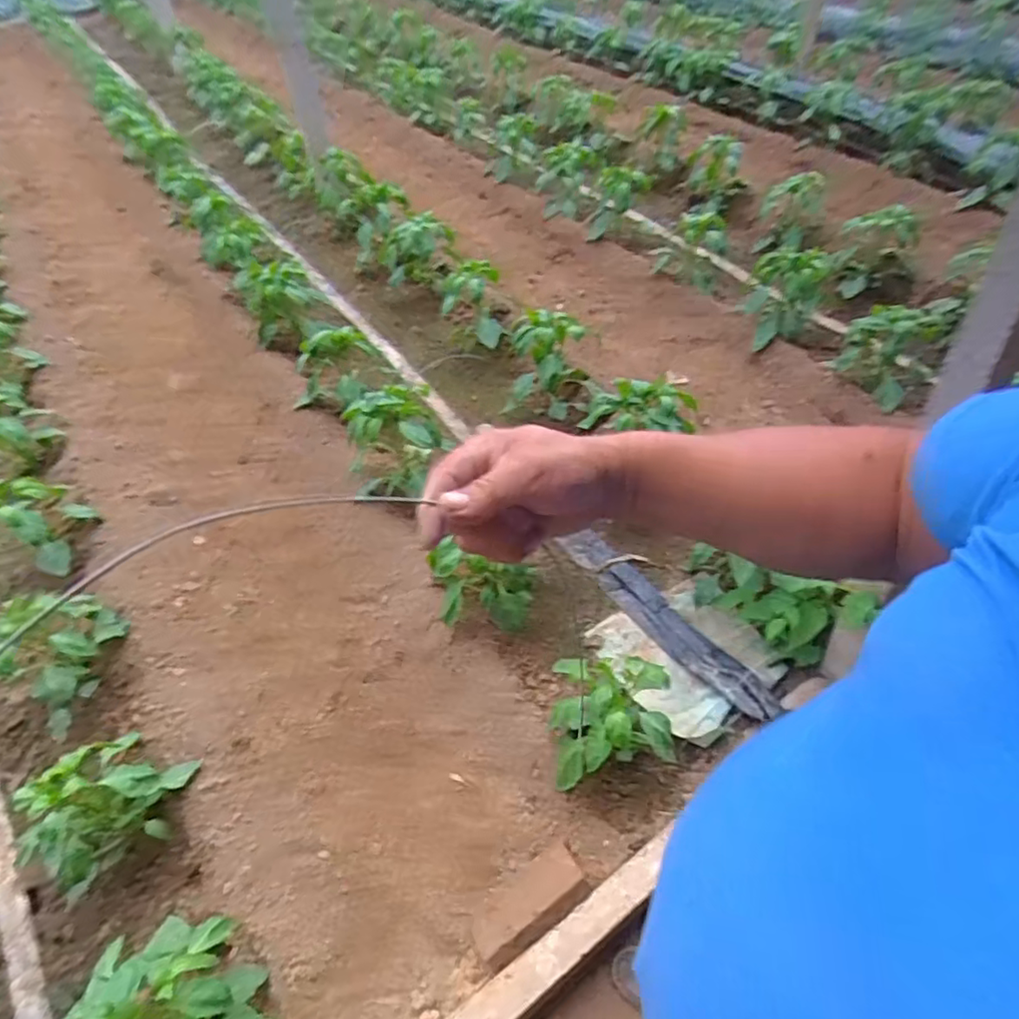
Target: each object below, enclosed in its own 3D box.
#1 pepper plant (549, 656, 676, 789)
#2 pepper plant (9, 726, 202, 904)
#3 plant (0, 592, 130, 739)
[{"bbox_3d":[0.205,0.441,1.374,0.238,0.283,0.262,-9,50,-4],"label":"pepper plant"},{"bbox_3d":[-0.822,0.620,1.310,0.239,0.270,0.297,-6,50,-2],"label":"pepper plant"},{"bbox_3d":[-1.067,0.316,1.489,0.221,0.277,0.262,30,58,25],"label":"plant"}]

